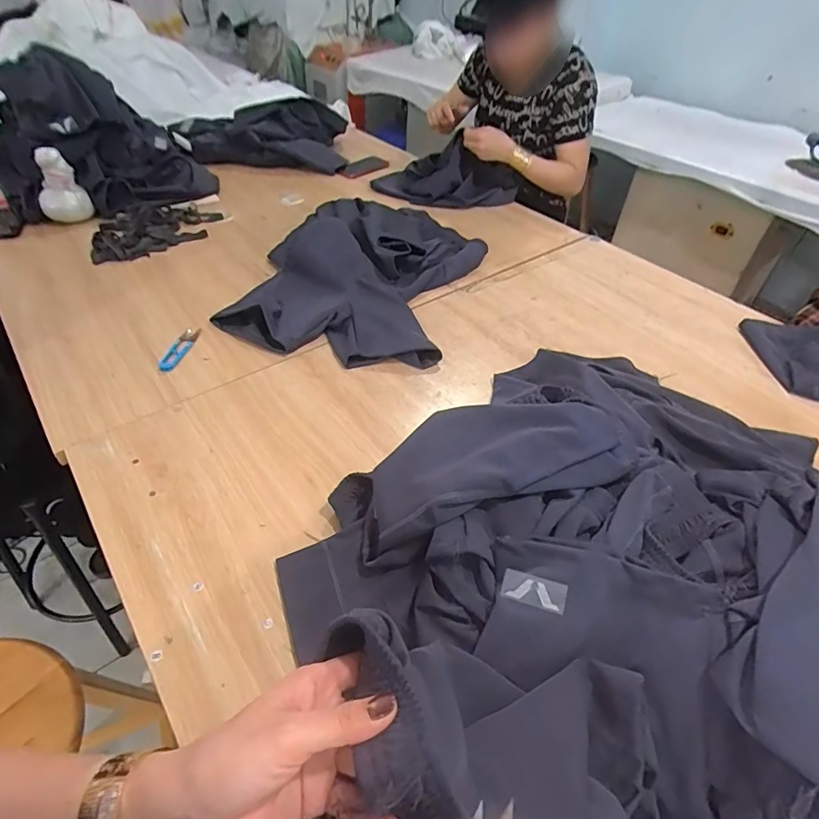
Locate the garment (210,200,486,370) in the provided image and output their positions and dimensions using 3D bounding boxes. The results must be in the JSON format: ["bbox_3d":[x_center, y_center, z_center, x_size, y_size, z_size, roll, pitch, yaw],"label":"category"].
[{"bbox_3d":[-0.095,-0.292,1.006,0.427,0.090,0.519,14,46,12],"label":"garment"}]

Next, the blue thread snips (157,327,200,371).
[{"bbox_3d":[-0.394,-0.104,0.840,0.023,0.015,0.111,6,45,4],"label":"blue thread snips"}]

